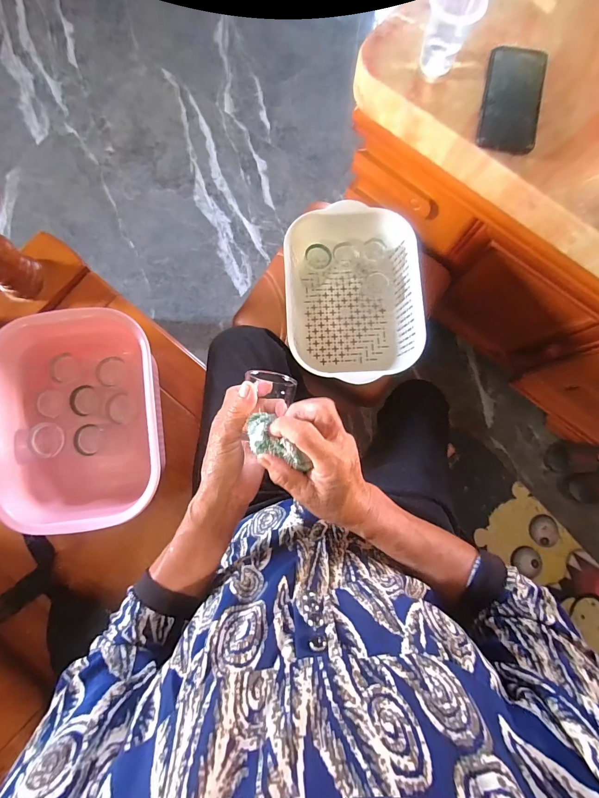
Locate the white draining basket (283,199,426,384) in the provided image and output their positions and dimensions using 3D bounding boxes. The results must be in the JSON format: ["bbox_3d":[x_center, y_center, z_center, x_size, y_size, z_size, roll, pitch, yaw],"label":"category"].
[{"bbox_3d":[0.085,-0.171,0.616,0.216,0.103,0.295,-3,82,-2],"label":"white draining basket"}]

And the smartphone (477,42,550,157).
[{"bbox_3d":[0.286,-0.400,0.472,0.076,0.011,0.148,14,84,2],"label":"smartphone"}]

